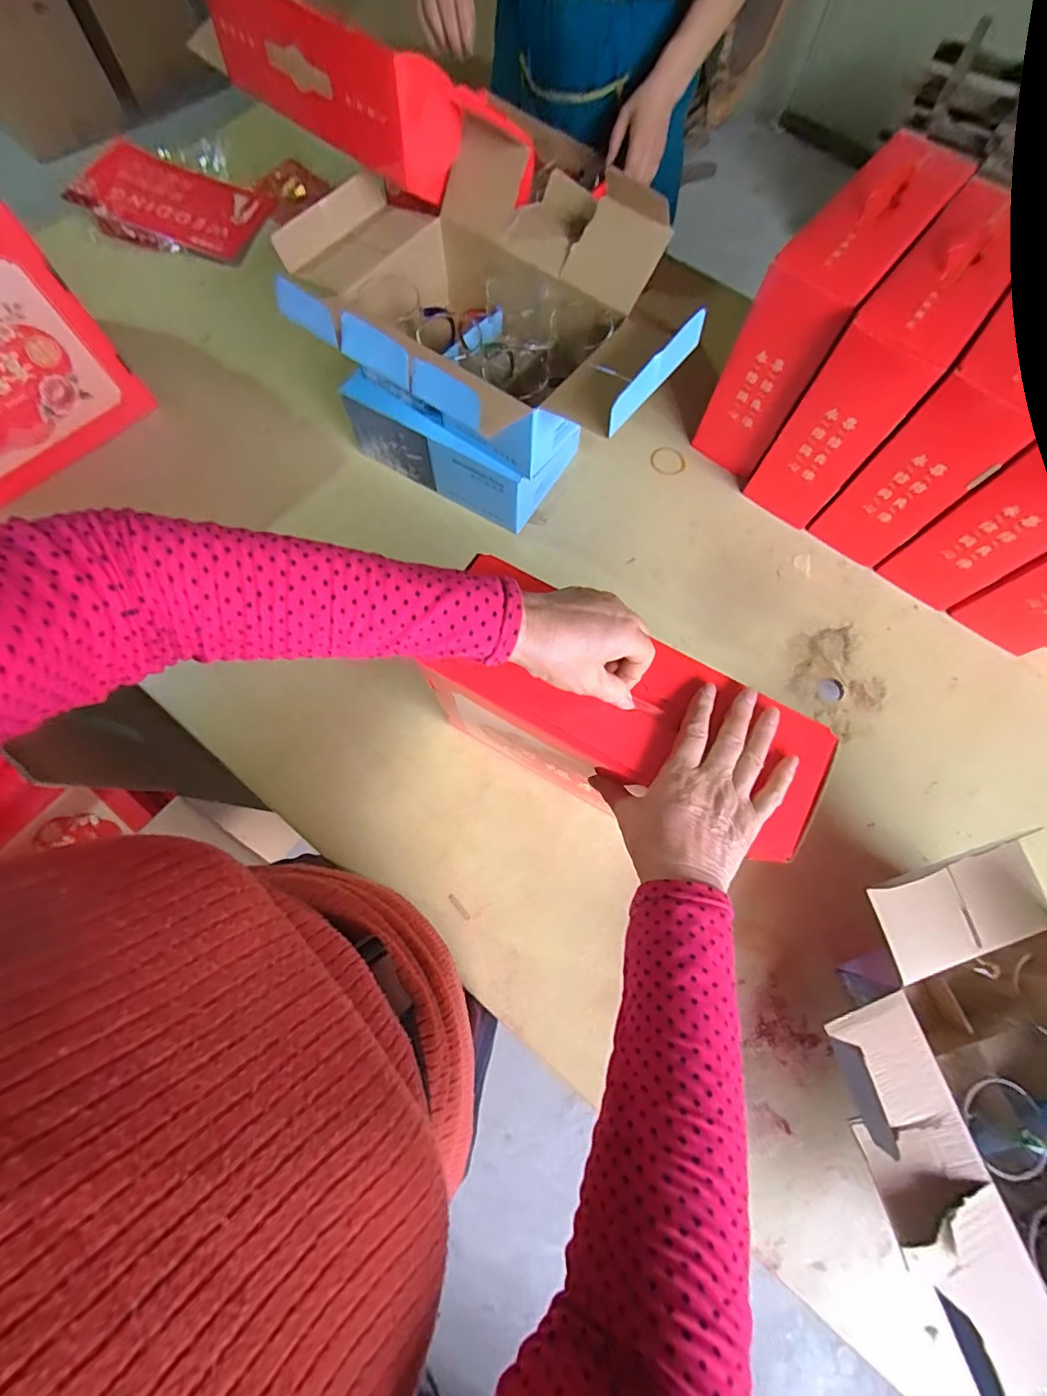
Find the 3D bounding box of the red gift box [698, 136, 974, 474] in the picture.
[{"bbox_3d":[0.411,-0.530,0.717,0.114,0.281,0.309,38,76,9],"label":"red gift box"}]

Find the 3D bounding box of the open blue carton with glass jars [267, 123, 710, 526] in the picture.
[{"bbox_3d":[-0.054,-0.464,0.684,0.501,0.277,0.365,32,75,8],"label":"open blue carton with glass jars"}]

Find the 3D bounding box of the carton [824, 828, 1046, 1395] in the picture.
[{"bbox_3d":[0.479,0.408,0.473,0.301,0.213,0.472,-14,74,-6],"label":"carton"}]

